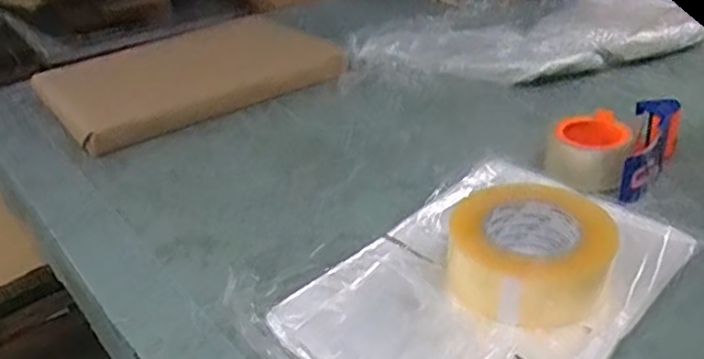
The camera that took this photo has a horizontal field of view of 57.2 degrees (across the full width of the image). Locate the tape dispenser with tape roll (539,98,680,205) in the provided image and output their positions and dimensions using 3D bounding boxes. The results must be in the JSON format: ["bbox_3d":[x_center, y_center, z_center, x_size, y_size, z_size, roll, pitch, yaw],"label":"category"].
[{"bbox_3d":[0.286,-0.039,0.717,0.109,0.059,0.142,20,38,35],"label":"tape dispenser with tape roll"}]

